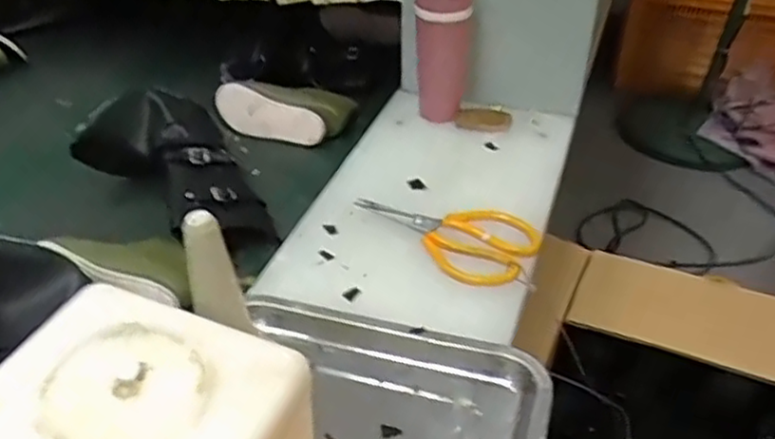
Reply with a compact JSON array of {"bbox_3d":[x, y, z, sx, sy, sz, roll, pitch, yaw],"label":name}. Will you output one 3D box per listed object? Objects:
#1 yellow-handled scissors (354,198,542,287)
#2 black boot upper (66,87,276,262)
[{"bbox_3d":[0.056,0.007,0.733,0.194,0.010,0.100,25,45,30],"label":"yellow-handled scissors"},{"bbox_3d":[-0.224,-0.052,0.820,0.257,0.071,0.148,38,51,19],"label":"black boot upper"}]

